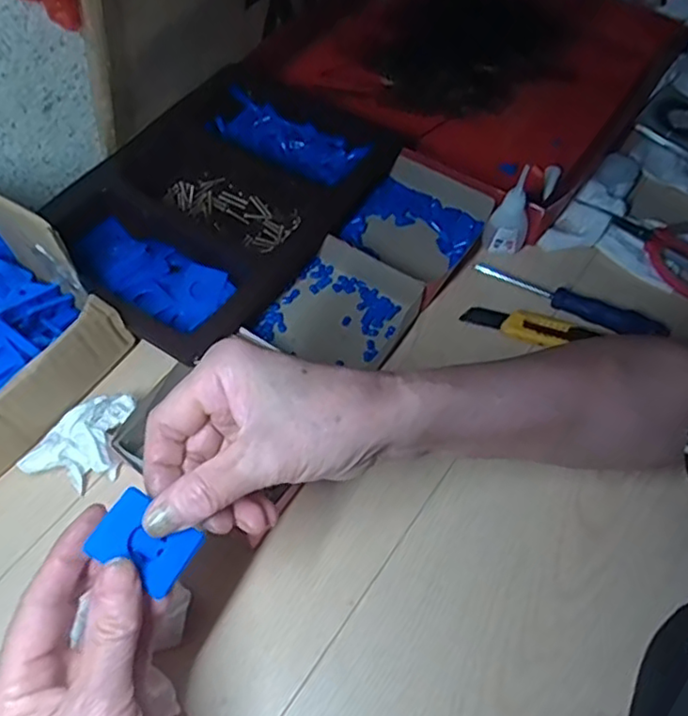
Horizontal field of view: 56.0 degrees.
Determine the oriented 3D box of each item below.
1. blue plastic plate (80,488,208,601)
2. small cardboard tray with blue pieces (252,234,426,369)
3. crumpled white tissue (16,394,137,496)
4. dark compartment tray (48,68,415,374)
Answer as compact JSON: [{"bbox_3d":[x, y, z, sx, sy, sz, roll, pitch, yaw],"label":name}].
[{"bbox_3d":[-0.091,0.086,0.299,0.044,0.005,0.033,41,73,-19],"label":"blue plastic plate"},{"bbox_3d":[-0.003,-0.040,0.516,0.106,0.038,0.092,29,62,16],"label":"small cardboard tray with blue pieces"},{"bbox_3d":[-0.176,0.057,0.448,0.059,0.029,0.073,24,61,14],"label":"crumpled white tissue"},{"bbox_3d":[-0.113,-0.142,0.564,0.197,0.038,0.290,31,63,17],"label":"dark compartment tray"}]

